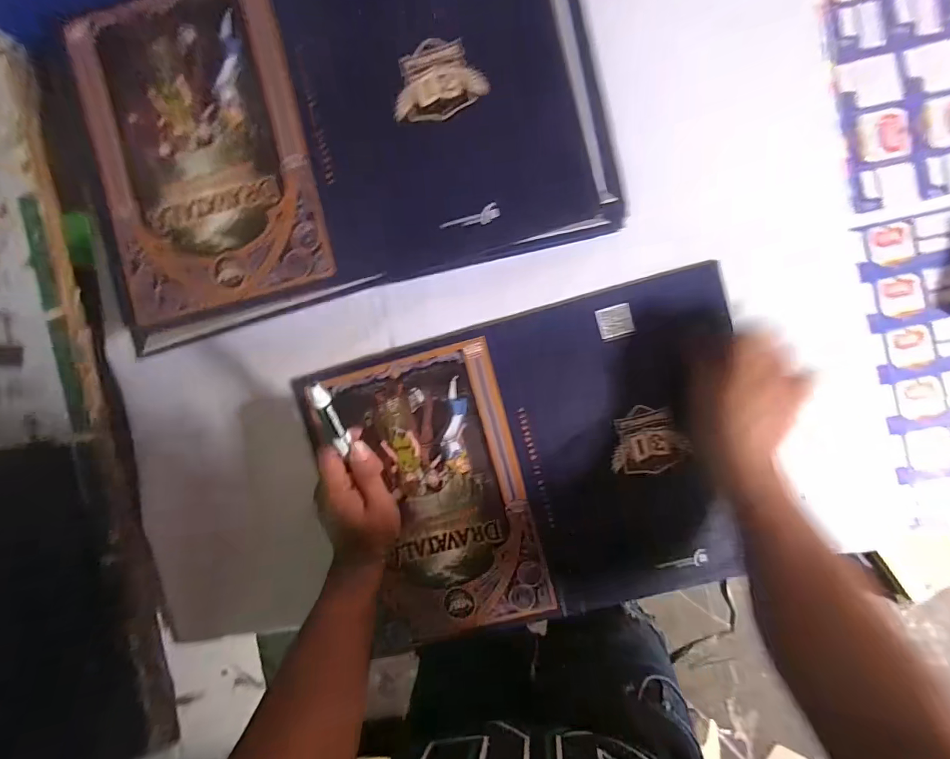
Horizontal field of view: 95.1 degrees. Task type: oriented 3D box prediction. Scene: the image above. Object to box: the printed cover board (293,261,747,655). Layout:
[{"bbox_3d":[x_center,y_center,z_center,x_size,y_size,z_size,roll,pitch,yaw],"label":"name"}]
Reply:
[{"bbox_3d":[0.064,0.086,0.430,0.398,0.014,0.295,-15,90,5],"label":"printed cover board"}]

